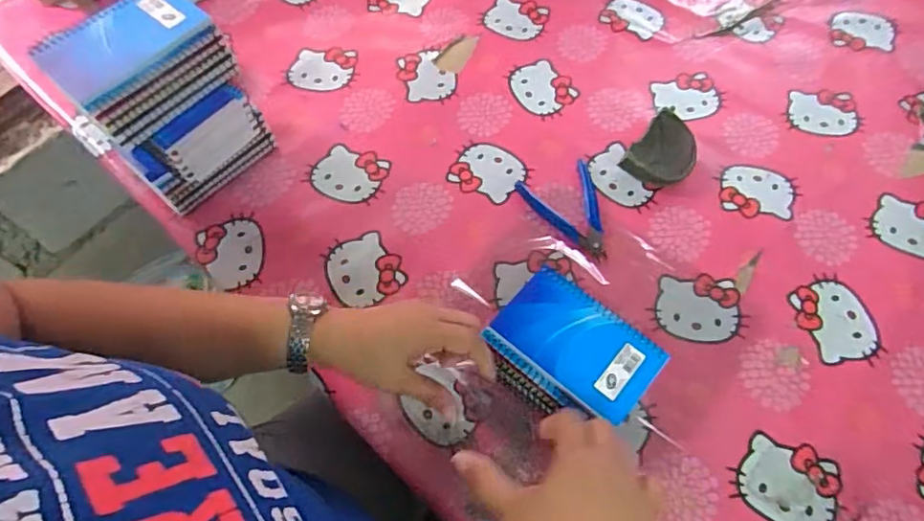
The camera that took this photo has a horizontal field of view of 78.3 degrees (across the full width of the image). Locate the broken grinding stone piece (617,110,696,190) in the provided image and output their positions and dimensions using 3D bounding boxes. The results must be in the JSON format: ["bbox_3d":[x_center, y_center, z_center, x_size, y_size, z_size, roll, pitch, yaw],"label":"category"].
[{"bbox_3d":[0.222,-0.116,0.621,0.065,0.034,0.081,37,68,18],"label":"broken grinding stone piece"}]

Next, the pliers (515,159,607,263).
[{"bbox_3d":[0.118,-0.051,0.604,0.079,0.007,0.113,-20,64,-10],"label":"pliers"}]

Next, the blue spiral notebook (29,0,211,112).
[{"bbox_3d":[-0.292,-0.192,0.493,0.087,0.013,0.131,40,69,19],"label":"blue spiral notebook"}]

